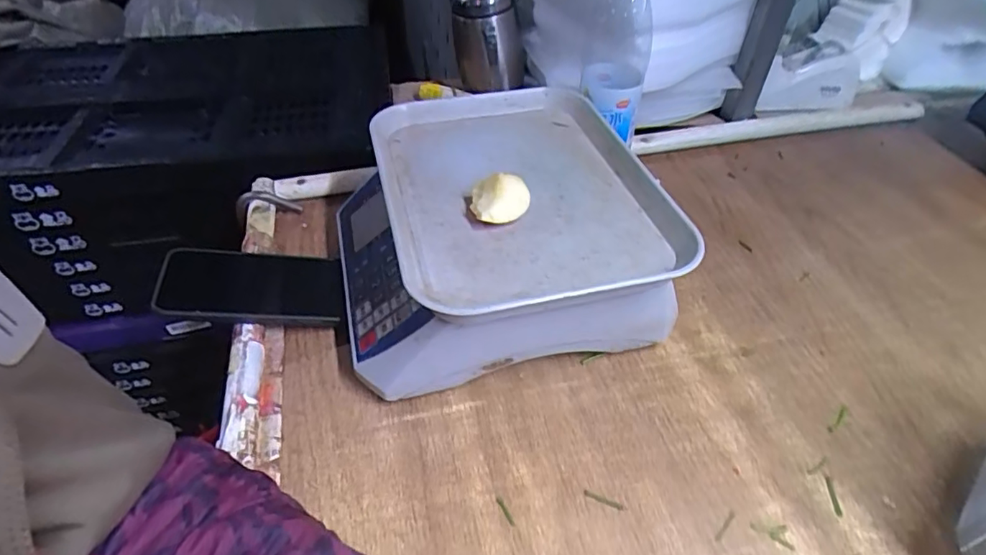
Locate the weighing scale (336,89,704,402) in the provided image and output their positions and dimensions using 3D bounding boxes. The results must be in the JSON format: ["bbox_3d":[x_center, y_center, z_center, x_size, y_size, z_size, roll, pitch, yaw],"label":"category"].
[{"bbox_3d":[-0.005,-0.043,0.489,0.256,0.115,0.289,-10,45,-10],"label":"weighing scale"}]

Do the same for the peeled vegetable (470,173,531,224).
[{"bbox_3d":[0.006,-0.060,0.425,0.044,0.035,0.034,1,44,1],"label":"peeled vegetable"}]

